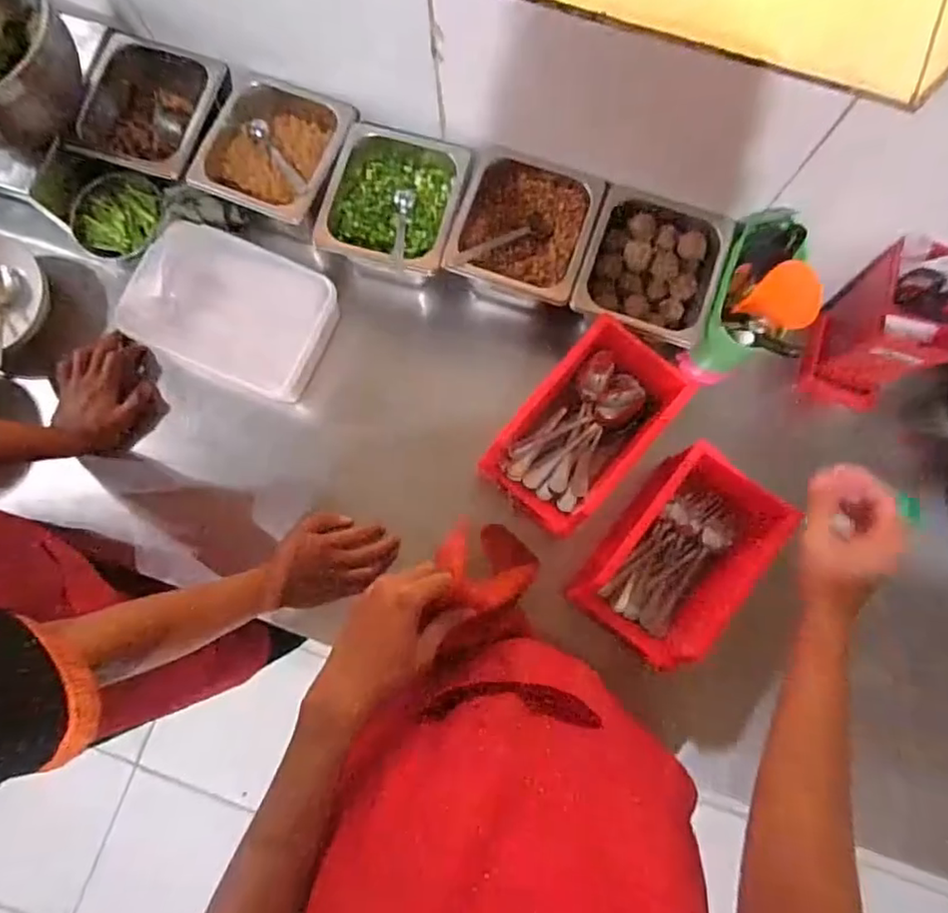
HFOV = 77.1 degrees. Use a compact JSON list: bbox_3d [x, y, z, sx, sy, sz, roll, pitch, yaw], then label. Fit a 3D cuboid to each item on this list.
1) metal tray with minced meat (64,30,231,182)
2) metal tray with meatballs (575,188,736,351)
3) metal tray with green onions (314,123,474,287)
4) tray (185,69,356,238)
[{"bbox_3d":[-0.412,-0.454,0.802,0.153,0.107,0.208,18,81,4],"label":"metal tray with minced meat"},{"bbox_3d":[0.214,-0.225,0.730,0.154,0.063,0.165,18,81,4],"label":"metal tray with meatballs"},{"bbox_3d":[-0.094,-0.324,0.771,0.159,0.089,0.196,14,80,3],"label":"metal tray with green onions"},{"bbox_3d":[-0.253,-0.392,0.781,0.176,0.104,0.179,19,81,4],"label":"tray"}]

